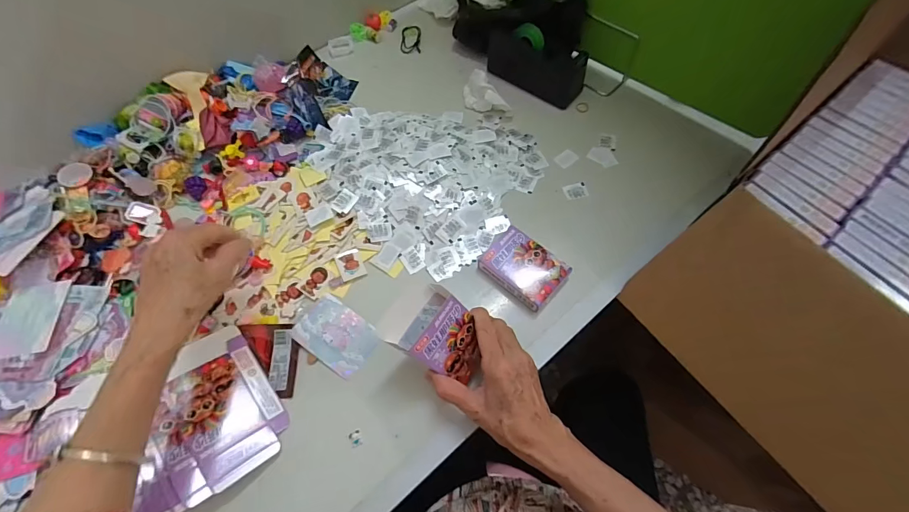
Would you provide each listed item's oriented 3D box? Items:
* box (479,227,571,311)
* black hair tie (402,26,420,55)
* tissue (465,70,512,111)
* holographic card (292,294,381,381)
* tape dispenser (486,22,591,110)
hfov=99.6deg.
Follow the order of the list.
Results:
[{"bbox_3d":[0.082,0.014,0.460,0.092,0.030,0.067,38,69,17],"label":"box"},{"bbox_3d":[-0.076,-0.377,0.669,0.034,0.006,0.062,-1,63,0],"label":"black hair tie"},{"bbox_3d":[0.042,-0.245,0.583,0.044,0.038,0.087,-31,73,-15],"label":"tissue"},{"bbox_3d":[-0.135,0.089,0.438,0.089,0.005,0.063,34,67,7],"label":"holographic card"},{"bbox_3d":[0.121,-0.291,0.581,0.157,0.069,0.051,30,69,9],"label":"tape dispenser"}]

